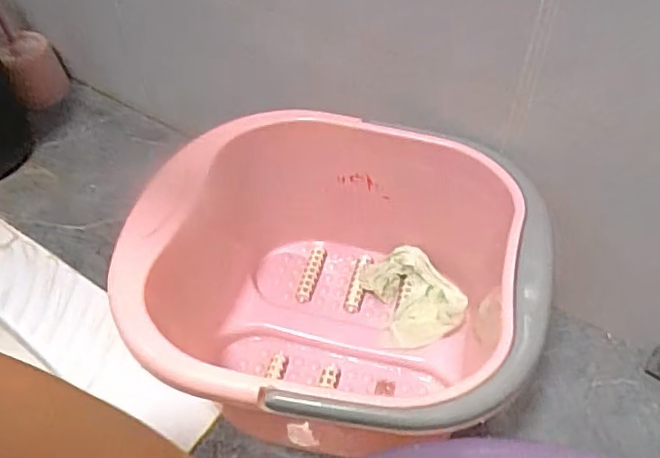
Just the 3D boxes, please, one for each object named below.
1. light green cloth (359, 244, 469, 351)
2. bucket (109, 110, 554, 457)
[{"bbox_3d":[0.103,0.080,0.688,0.100,0.030,0.123,-21,53,-13],"label":"light green cloth"},{"bbox_3d":[0.006,0.055,0.612,0.349,0.211,0.298,7,52,9],"label":"bucket"}]

